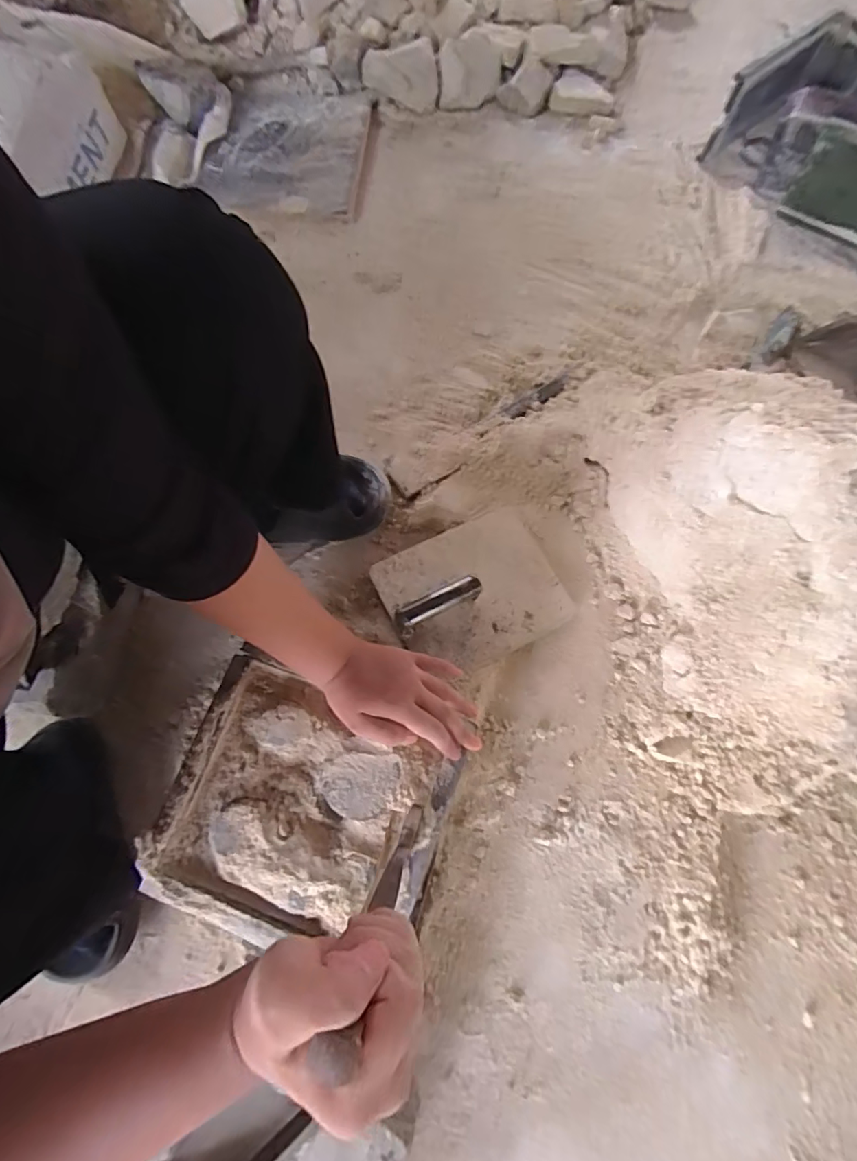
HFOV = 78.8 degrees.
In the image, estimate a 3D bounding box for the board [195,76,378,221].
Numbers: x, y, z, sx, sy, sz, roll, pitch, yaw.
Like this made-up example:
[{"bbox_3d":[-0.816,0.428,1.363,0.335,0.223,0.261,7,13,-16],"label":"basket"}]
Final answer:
[{"bbox_3d":[-0.216,-0.680,0.817,0.242,0.020,0.250,7,77,0],"label":"board"}]

